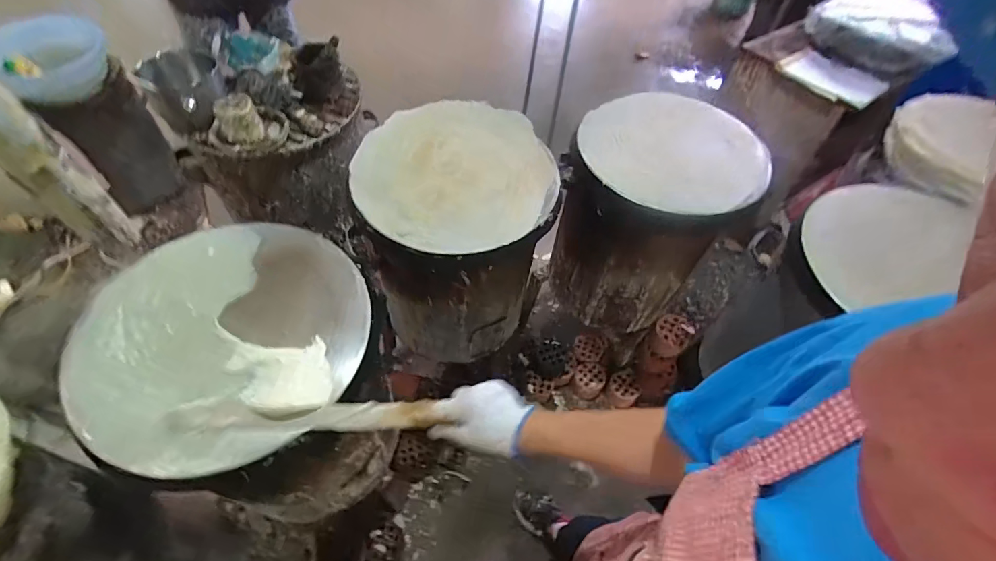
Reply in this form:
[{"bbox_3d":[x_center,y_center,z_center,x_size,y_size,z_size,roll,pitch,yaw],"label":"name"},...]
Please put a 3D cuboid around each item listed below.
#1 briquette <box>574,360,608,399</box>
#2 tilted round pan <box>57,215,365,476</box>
[{"bbox_3d":[0.289,0.316,1.441,0.093,0.073,0.091,2,54,-3],"label":"briquette"},{"bbox_3d":[-0.378,0.065,0.639,0.360,0.035,0.379,2,54,-3],"label":"tilted round pan"}]

